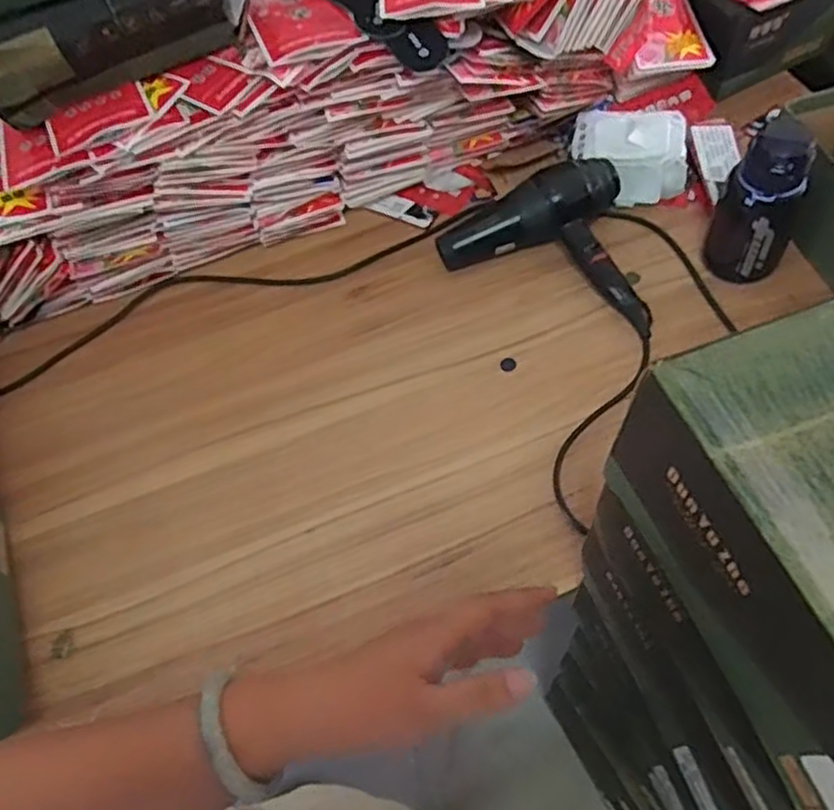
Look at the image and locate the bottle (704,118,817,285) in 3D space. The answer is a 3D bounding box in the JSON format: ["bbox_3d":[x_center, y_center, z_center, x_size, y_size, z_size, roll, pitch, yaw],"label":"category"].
[{"bbox_3d":[0.394,-0.233,0.817,0.094,0.187,0.079,26,65,20],"label":"bottle"}]

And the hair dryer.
[{"bbox_3d":[0.148,-0.189,0.883,0.235,0.090,0.208,-8,59,1],"label":"hair dryer"}]

